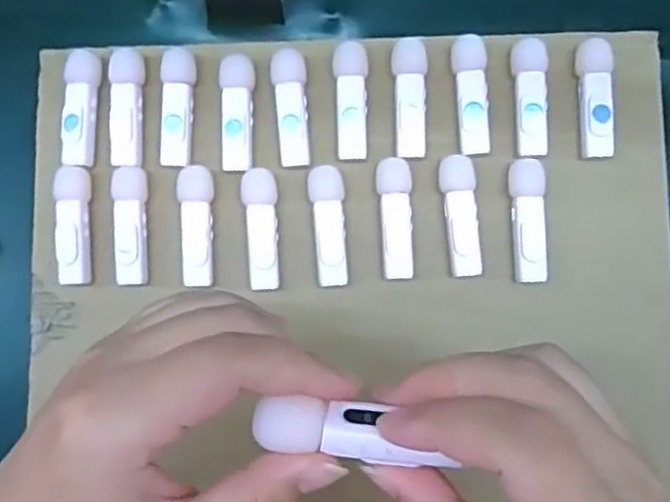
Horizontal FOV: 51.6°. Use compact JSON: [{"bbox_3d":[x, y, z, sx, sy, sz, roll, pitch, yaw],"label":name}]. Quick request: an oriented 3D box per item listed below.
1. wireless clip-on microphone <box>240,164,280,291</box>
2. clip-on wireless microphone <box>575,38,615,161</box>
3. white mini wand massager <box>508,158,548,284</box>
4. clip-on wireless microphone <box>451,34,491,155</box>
[{"bbox_3d":[-0.040,-0.011,0.375,0.018,0.014,0.064,-3,80,1],"label":"wireless clip-on microphone"},{"bbox_3d":[0.140,-0.082,0.372,0.019,0.015,0.062,1,80,2],"label":"clip-on wireless microphone"},{"bbox_3d":[0.103,-0.016,0.366,0.018,0.011,0.064,-2,80,1],"label":"white mini wand massager"},{"bbox_3d":[0.074,-0.085,0.374,0.019,0.011,0.062,-1,80,2],"label":"clip-on wireless microphone"}]

